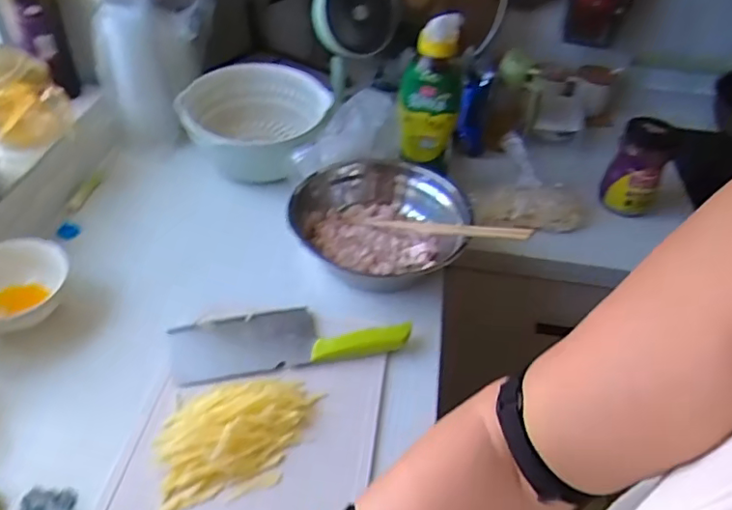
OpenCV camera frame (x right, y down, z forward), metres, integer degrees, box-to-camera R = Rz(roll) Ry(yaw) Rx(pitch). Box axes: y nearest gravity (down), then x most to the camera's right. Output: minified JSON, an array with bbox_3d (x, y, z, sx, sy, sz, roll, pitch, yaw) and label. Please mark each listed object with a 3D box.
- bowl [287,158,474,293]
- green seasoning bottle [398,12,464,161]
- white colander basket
[{"bbox_3d":[0.022,-0.049,0.823,0.209,0.083,0.226,3,43,-2],"label":"bowl"},{"bbox_3d":[0.100,-0.248,0.878,0.091,0.216,0.070,8,43,3],"label":"green seasoning bottle"},{"bbox_3d":[-0.175,-0.208,0.945,0.230,0.121,0.212,-13,46,-18],"label":"white colander basket"}]

